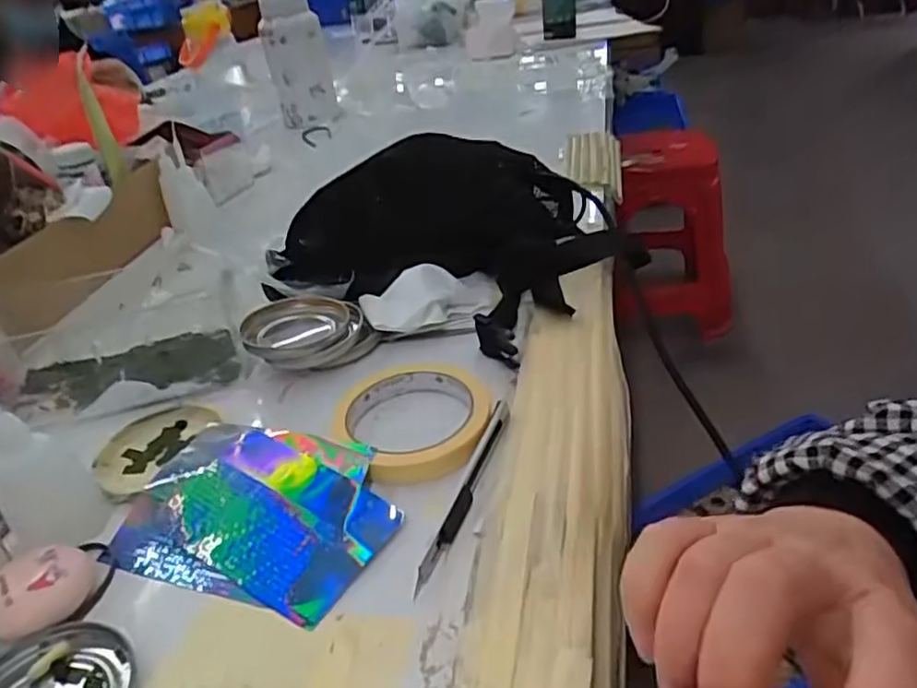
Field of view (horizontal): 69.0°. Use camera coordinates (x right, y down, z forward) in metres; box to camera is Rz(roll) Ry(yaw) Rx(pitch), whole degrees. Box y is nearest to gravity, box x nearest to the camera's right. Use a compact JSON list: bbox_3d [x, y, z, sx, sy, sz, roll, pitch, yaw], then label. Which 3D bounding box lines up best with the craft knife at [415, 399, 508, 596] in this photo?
[{"bbox_3d":[0.005,0.077,0.362,0.009,0.009,0.134,8,36,21],"label":"craft knife"}]

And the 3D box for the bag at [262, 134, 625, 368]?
[{"bbox_3d":[-0.024,-0.106,0.572,0.303,0.083,0.192,-1,34,9],"label":"bag"}]

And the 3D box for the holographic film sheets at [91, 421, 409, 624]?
[{"bbox_3d":[-0.111,0.087,0.367,0.159,0.013,0.102,8,36,21],"label":"holographic film sheets"}]

